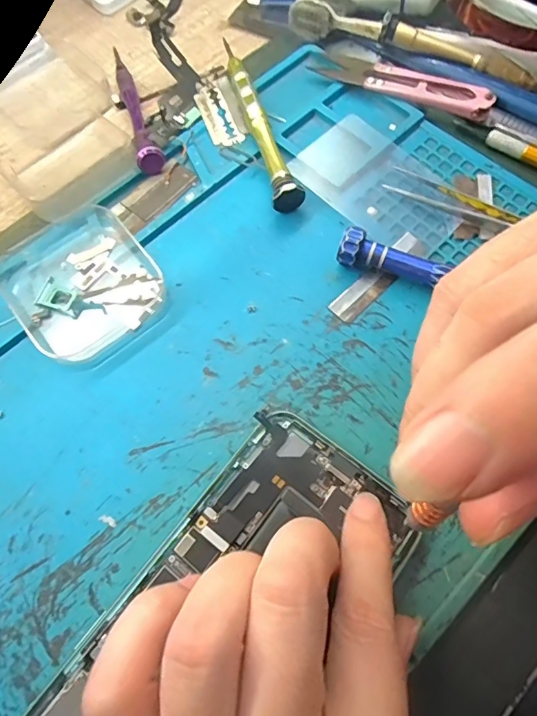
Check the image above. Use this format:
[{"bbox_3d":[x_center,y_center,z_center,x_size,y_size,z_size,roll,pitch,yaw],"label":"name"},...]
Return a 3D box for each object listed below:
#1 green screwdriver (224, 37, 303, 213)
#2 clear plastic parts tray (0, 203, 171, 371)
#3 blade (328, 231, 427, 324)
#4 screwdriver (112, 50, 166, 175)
[{"bbox_3d":[-0.005,-0.127,0.249,0.014,0.018,0.116,-15,69,-3],"label":"green screwdriver"},{"bbox_3d":[-0.089,-0.036,0.220,0.065,0.014,0.080,-38,72,-12],"label":"clear plastic parts tray"},{"bbox_3d":[0.053,-0.039,0.218,0.014,0.004,0.057,42,76,17],"label":"blade"},{"bbox_3d":[-0.078,-0.145,0.263,0.013,0.019,0.112,-19,69,-5],"label":"screwdriver"}]

